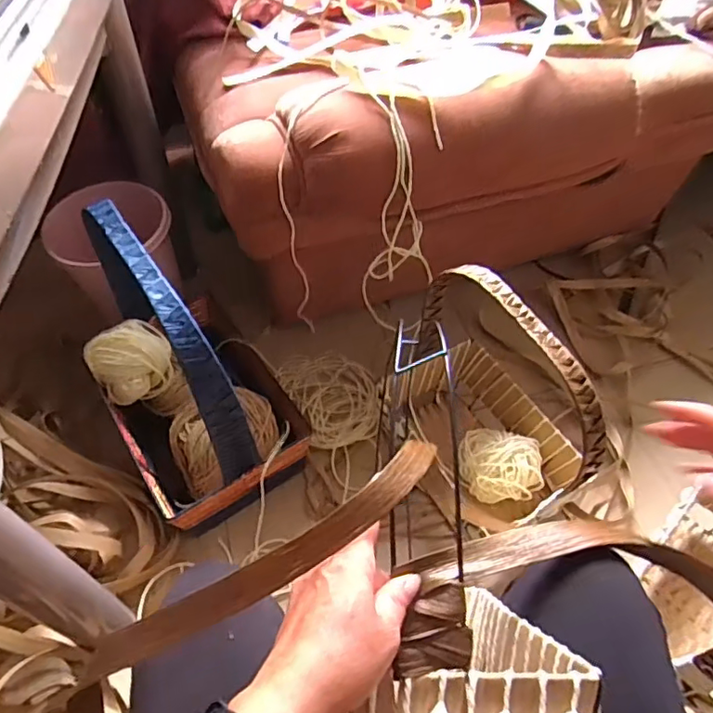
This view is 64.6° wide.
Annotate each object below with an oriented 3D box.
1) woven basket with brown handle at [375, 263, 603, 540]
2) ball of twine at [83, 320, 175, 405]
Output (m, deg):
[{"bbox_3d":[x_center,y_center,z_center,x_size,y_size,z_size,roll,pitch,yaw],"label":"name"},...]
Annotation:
[{"bbox_3d":[0.223,0.089,0.929,0.234,0.447,0.372,-30,55,-20],"label":"woven basket with brown handle"},{"bbox_3d":[-0.418,0.010,1.040,0.126,0.103,0.110,-35,56,-23],"label":"ball of twine"}]

